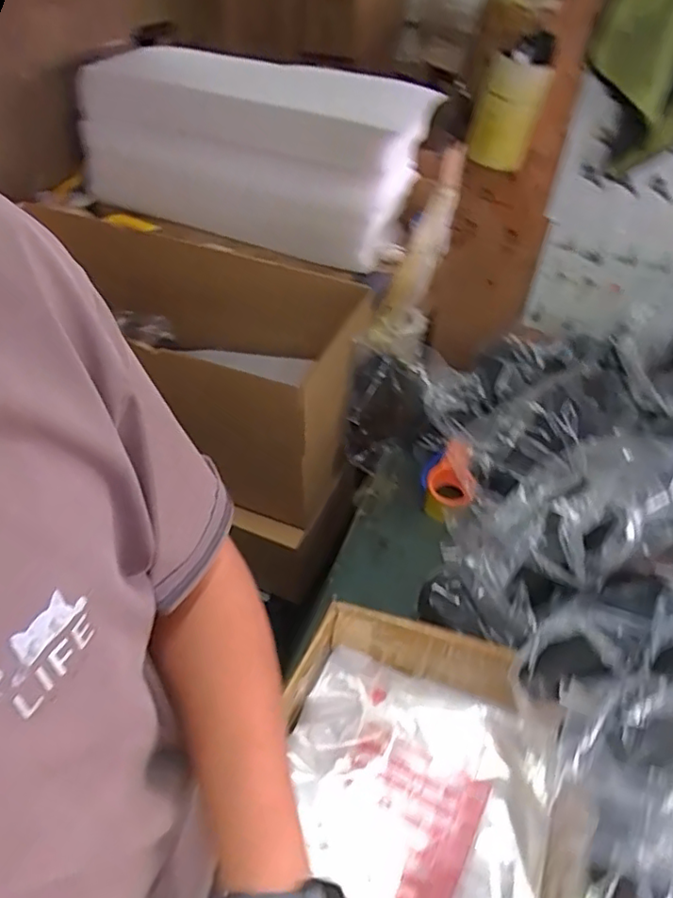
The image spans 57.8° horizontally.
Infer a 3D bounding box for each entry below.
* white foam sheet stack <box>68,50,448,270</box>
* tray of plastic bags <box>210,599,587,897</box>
[{"bbox_3d":[-0.179,-0.683,1.388,0.718,0.297,0.303,15,48,13],"label":"white foam sheet stack"},{"bbox_3d":[0.064,0.387,0.570,0.287,0.167,0.416,14,48,12],"label":"tray of plastic bags"}]

